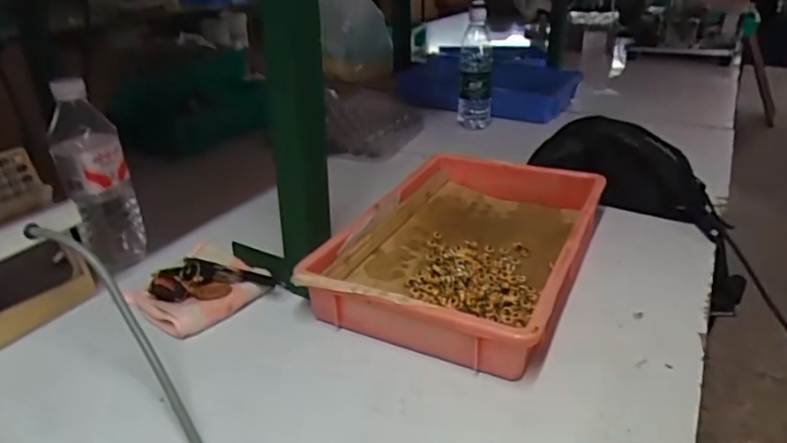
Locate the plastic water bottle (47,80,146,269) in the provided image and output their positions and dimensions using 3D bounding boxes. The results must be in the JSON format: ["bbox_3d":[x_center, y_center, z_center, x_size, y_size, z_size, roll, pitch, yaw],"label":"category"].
[{"bbox_3d":[-0.341,-0.053,0.623,0.070,0.199,0.053,-16,31,-26],"label":"plastic water bottle"}]

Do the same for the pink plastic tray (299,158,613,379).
[{"bbox_3d":[0.091,0.019,0.636,0.241,0.062,0.362,13,31,24],"label":"pink plastic tray"}]

